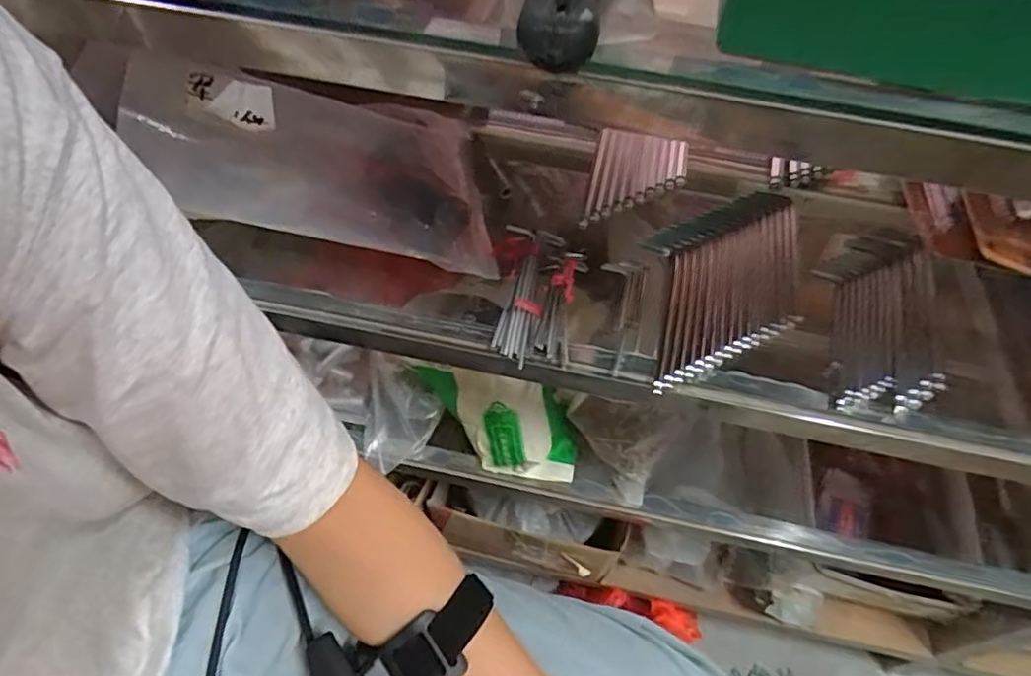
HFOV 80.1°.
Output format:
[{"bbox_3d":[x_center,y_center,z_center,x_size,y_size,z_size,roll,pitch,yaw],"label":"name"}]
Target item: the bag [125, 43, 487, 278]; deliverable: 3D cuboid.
[{"bbox_3d":[-0.120,-0.117,0.401,0.226,0.022,0.127,4,70,-38],"label":"bag"}]

